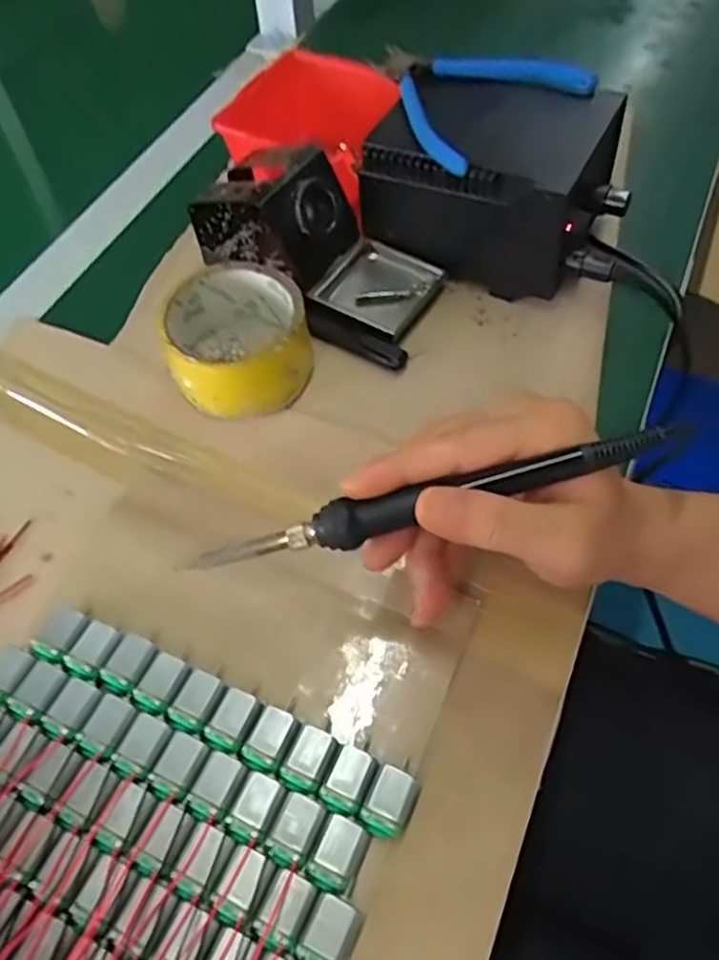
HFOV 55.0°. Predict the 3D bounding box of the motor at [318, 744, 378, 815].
[{"bbox_3d":[-0.004,0.132,0.304,0.018,0.016,0.026,22,60,16],"label":"motor"}]

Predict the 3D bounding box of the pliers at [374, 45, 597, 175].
[{"bbox_3d":[0.066,-0.257,0.447,0.122,0.020,0.129,-36,63,-19],"label":"pliers"}]

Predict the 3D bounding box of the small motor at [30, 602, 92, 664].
[{"bbox_3d":[-0.146,0.077,0.342,0.019,0.015,0.027,22,60,16],"label":"small motor"}]

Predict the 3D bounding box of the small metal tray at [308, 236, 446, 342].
[{"bbox_3d":[0.008,-0.130,0.467,0.076,0.017,0.068,25,61,17],"label":"small metal tray"}]

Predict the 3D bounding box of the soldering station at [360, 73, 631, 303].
[{"bbox_3d":[0.095,-0.198,0.467,0.162,0.094,0.119,20,61,15],"label":"soldering station"}]

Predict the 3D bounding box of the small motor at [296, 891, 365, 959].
[{"bbox_3d":[-0.011,0.181,0.274,0.019,0.014,0.026,21,60,15],"label":"small motor"}]

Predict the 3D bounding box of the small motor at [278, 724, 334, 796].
[{"bbox_3d":[-0.022,0.126,0.309,0.018,0.013,0.027,21,60,15],"label":"small motor"}]

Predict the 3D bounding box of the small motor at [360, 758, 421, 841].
[{"bbox_3d":[0.015,0.138,0.301,0.019,0.017,0.033,21,60,15],"label":"small motor"}]

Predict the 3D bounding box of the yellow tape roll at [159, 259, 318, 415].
[{"bbox_3d":[-0.073,-0.085,0.423,0.084,0.049,0.085,-1,57,1],"label":"yellow tape roll"}]

